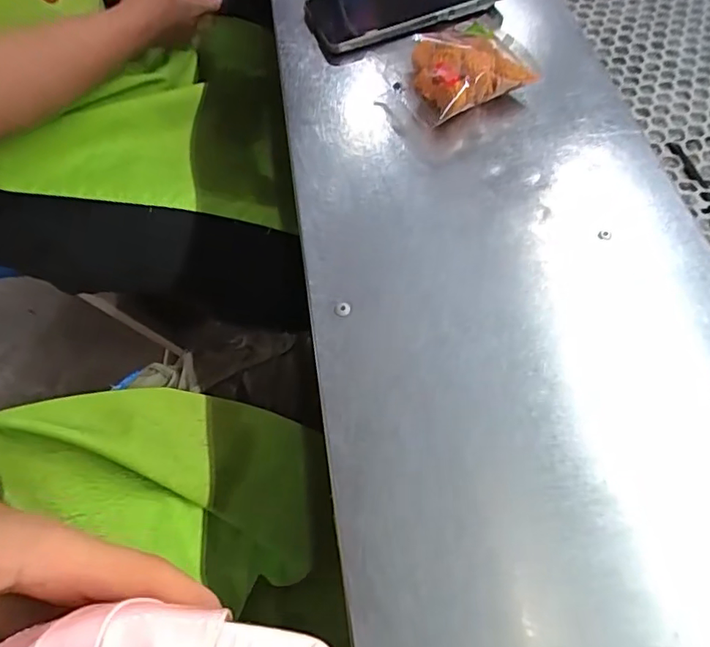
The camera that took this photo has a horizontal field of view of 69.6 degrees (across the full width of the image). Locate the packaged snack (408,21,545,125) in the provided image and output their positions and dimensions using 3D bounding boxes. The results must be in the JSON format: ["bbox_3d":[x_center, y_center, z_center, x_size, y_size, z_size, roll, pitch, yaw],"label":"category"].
[{"bbox_3d":[0.080,-0.188,0.380,0.098,0.038,0.073,-31,63,-12],"label":"packaged snack"}]

